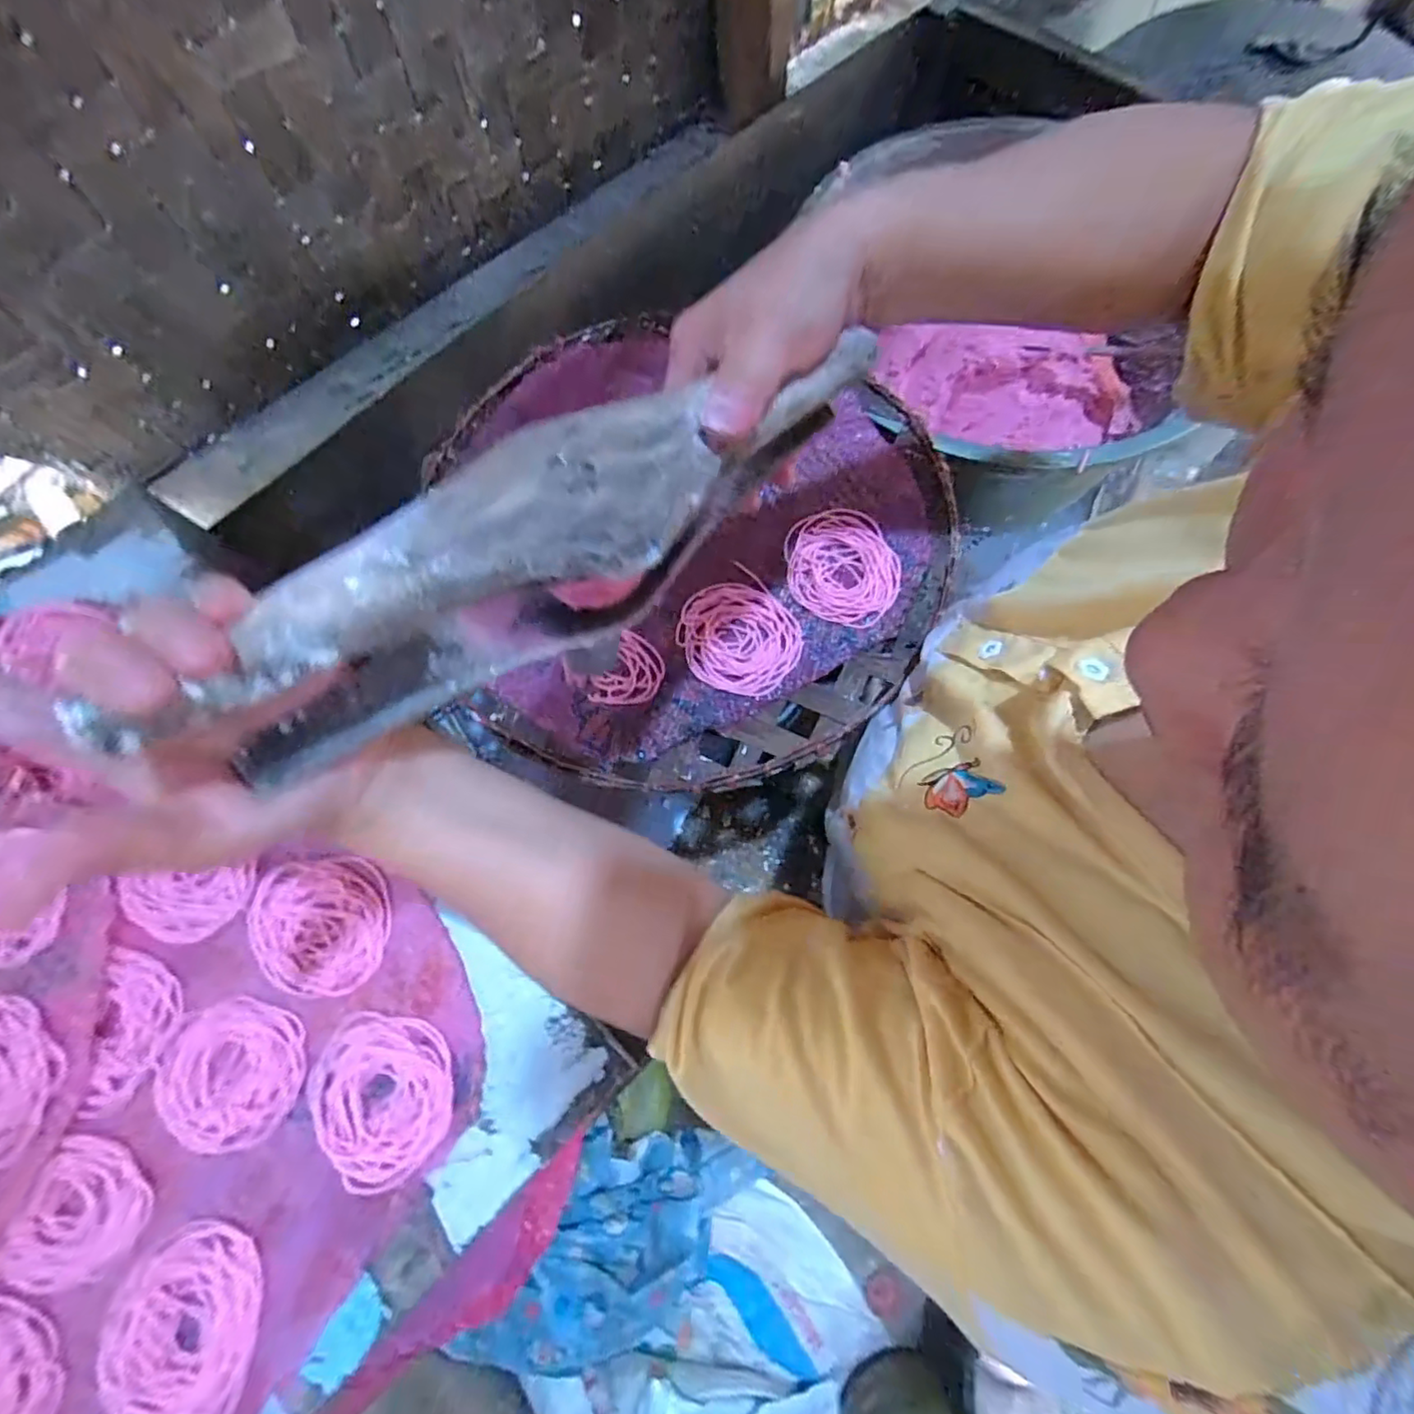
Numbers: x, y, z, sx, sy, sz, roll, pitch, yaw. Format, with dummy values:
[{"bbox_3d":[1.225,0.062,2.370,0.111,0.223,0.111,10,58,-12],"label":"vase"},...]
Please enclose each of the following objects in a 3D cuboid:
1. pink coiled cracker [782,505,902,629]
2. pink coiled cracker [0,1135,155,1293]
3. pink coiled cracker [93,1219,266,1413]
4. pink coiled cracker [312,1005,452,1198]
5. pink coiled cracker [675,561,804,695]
[{"bbox_3d":[0.095,-0.100,0.432,0.076,0.006,0.090,-2,73,2],"label":"pink coiled cracker"},{"bbox_3d":[-0.315,0.257,0.309,0.064,0.007,0.063,-1,74,2],"label":"pink coiled cracker"},{"bbox_3d":[-0.251,0.294,0.291,0.076,0.006,0.078,-1,74,2],"label":"pink coiled cracker"},{"bbox_3d":[-0.169,0.202,0.317,0.073,0.004,0.076,-1,74,2],"label":"pink coiled cracker"},{"bbox_3d":[0.022,-0.049,0.420,0.082,0.004,0.077,-1,74,2],"label":"pink coiled cracker"}]

